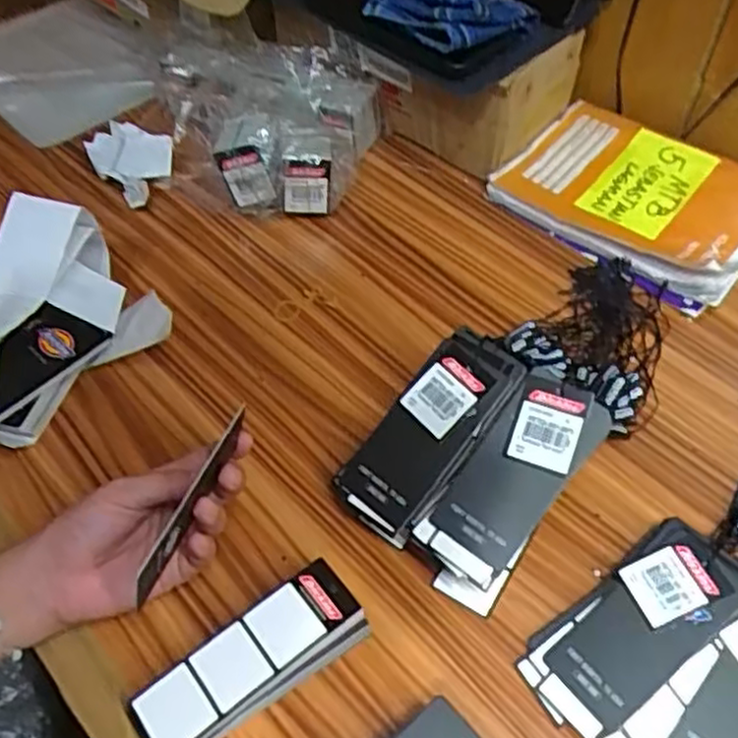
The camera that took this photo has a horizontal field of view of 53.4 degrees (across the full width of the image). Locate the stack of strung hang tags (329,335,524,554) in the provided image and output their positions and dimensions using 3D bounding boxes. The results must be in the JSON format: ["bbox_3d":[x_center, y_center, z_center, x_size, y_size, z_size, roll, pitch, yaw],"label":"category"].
[{"bbox_3d":[0.037,0.040,0.437,0.052,0.028,0.131,39,91,27],"label":"stack of strung hang tags"}]

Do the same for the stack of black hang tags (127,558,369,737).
[{"bbox_3d":[-0.060,0.155,0.385,0.118,0.033,0.040,-33,58,-20],"label":"stack of black hang tags"}]

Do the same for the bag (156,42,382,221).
[{"bbox_3d":[-0.092,-0.204,0.619,0.193,0.082,0.153,-1,53,3],"label":"bag"}]

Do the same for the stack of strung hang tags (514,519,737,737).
[{"bbox_3d":[0.143,0.137,0.393,0.124,0.029,0.058,-32,58,-20],"label":"stack of strung hang tags"}]

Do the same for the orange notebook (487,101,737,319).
[{"bbox_3d":[0.217,-0.139,0.595,0.200,0.028,0.145,36,62,26],"label":"orange notebook"}]

